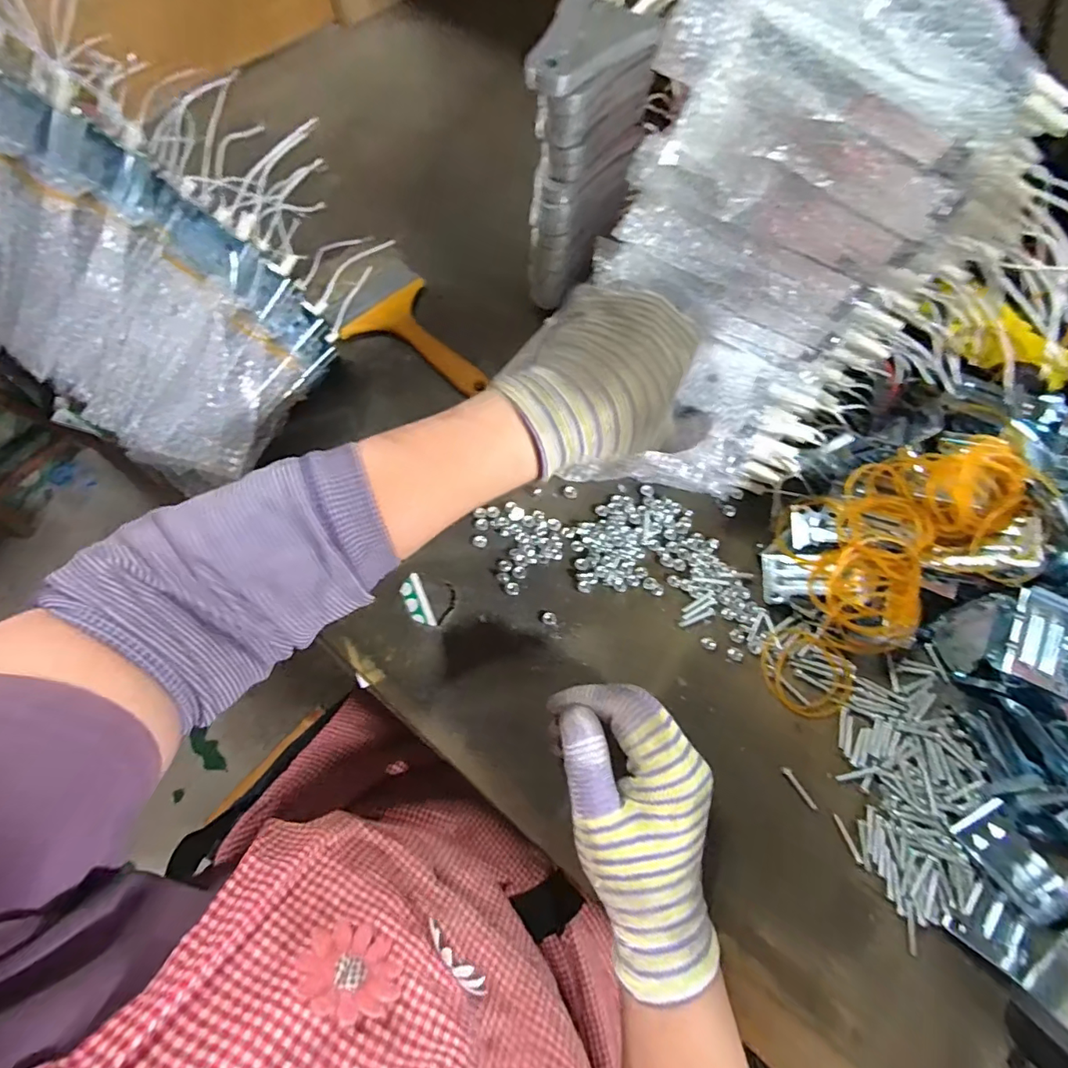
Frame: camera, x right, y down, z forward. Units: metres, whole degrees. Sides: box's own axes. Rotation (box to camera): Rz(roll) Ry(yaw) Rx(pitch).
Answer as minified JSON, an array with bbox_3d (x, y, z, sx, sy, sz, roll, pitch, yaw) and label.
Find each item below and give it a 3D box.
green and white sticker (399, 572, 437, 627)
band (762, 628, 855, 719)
[{"bbox_3d":[-0.084,0.049,0.358,0.016,0.004,0.040,-23,71,-10],"label":"green and white sticker"},{"bbox_3d":[0.190,0.097,0.350,0.063,0.008,0.056,34,72,11],"label":"band"}]

